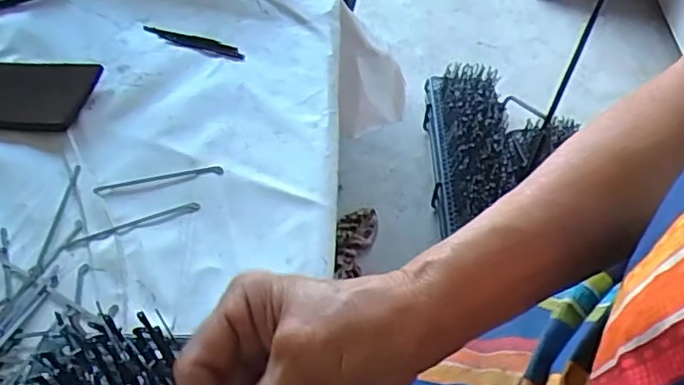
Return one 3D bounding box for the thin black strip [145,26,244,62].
[{"bbox_3d":[-0.165,-0.164,0.674,0.125,0.004,0.024,16,51,11],"label":"thin black strip"}]

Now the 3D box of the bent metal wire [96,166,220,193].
[{"bbox_3d":[-0.162,-0.012,0.543,0.110,0.006,0.009,-8,51,-8],"label":"bent metal wire"}]

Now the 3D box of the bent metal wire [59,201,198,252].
[{"bbox_3d":[-0.176,0.027,0.515,0.112,0.004,0.009,-17,53,-16],"label":"bent metal wire"}]

